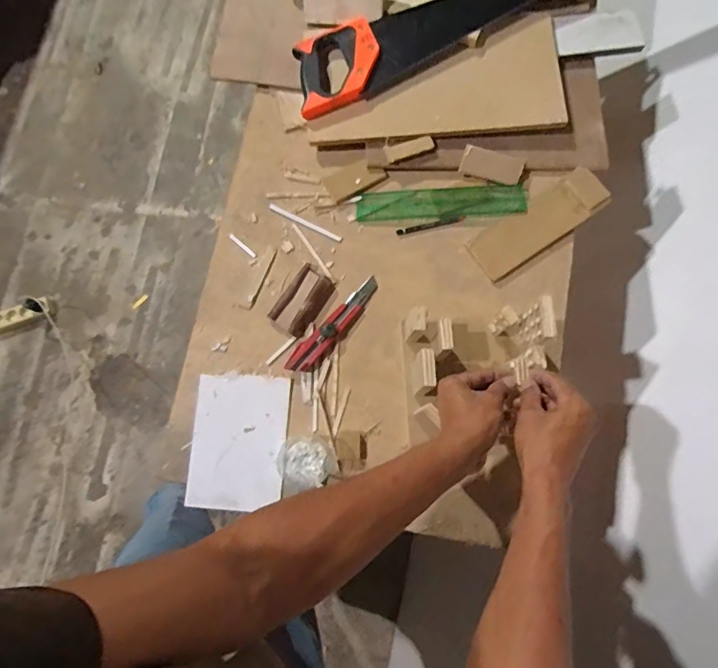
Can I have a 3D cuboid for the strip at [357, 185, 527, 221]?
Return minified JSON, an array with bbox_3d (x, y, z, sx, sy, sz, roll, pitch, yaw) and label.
[{"bbox_3d":[0.128,-0.204,0.721,0.256,0.004,0.050,-3,78,1],"label":"strip"}]

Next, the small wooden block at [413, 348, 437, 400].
[{"bbox_3d":[0.083,0.051,0.601,0.014,0.103,0.052,-5,77,-2],"label":"small wooden block"}]

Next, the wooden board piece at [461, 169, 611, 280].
[{"bbox_3d":[0.275,-0.168,0.707,0.221,0.010,0.071,-35,83,-2],"label":"wooden board piece"}]

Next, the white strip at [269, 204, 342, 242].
[{"bbox_3d":[-0.084,-0.174,0.722,0.124,0.005,0.009,26,78,5],"label":"white strip"}]

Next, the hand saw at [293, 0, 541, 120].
[{"bbox_3d":[0.146,-0.486,0.732,0.523,0.033,0.116,-23,81,-4],"label":"hand saw"}]

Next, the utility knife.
[{"bbox_3d":[-0.036,-0.015,0.674,0.035,0.024,0.178,40,80,8],"label":"utility knife"}]

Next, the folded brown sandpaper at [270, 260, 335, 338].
[{"bbox_3d":[-0.084,-0.050,0.683,0.060,0.017,0.097,35,79,7],"label":"folded brown sandpaper"}]

